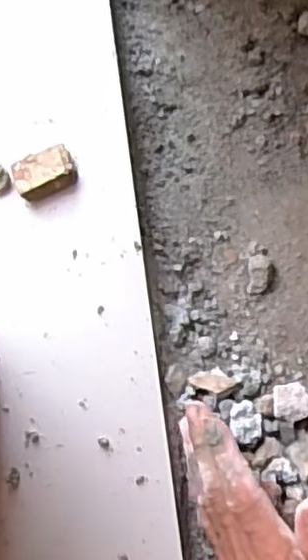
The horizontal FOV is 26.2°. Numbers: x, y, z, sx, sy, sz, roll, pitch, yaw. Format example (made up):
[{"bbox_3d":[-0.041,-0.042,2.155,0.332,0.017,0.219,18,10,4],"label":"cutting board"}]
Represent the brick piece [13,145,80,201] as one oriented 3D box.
[{"bbox_3d":[-0.068,-0.067,0.408,0.037,0.011,0.026,-22,83,4],"label":"brick piece"}]

